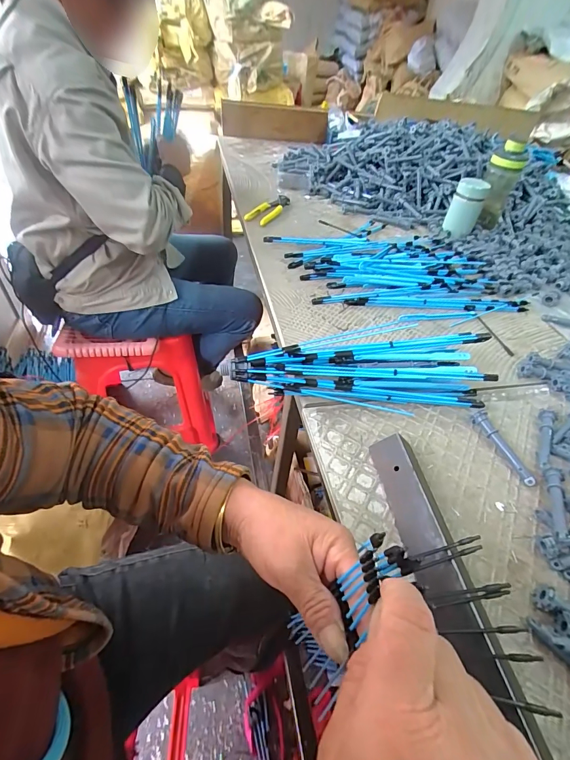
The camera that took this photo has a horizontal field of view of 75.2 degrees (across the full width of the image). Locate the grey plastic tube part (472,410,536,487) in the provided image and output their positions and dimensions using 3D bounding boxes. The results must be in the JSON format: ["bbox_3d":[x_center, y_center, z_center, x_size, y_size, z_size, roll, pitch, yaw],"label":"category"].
[{"bbox_3d":[0.249,0.075,0.420,0.014,0.014,0.093,-10,47,-17],"label":"grey plastic tube part"}]

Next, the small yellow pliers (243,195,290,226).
[{"bbox_3d":[-0.034,-0.381,0.830,0.048,0.025,0.162,19,46,12],"label":"small yellow pliers"}]

